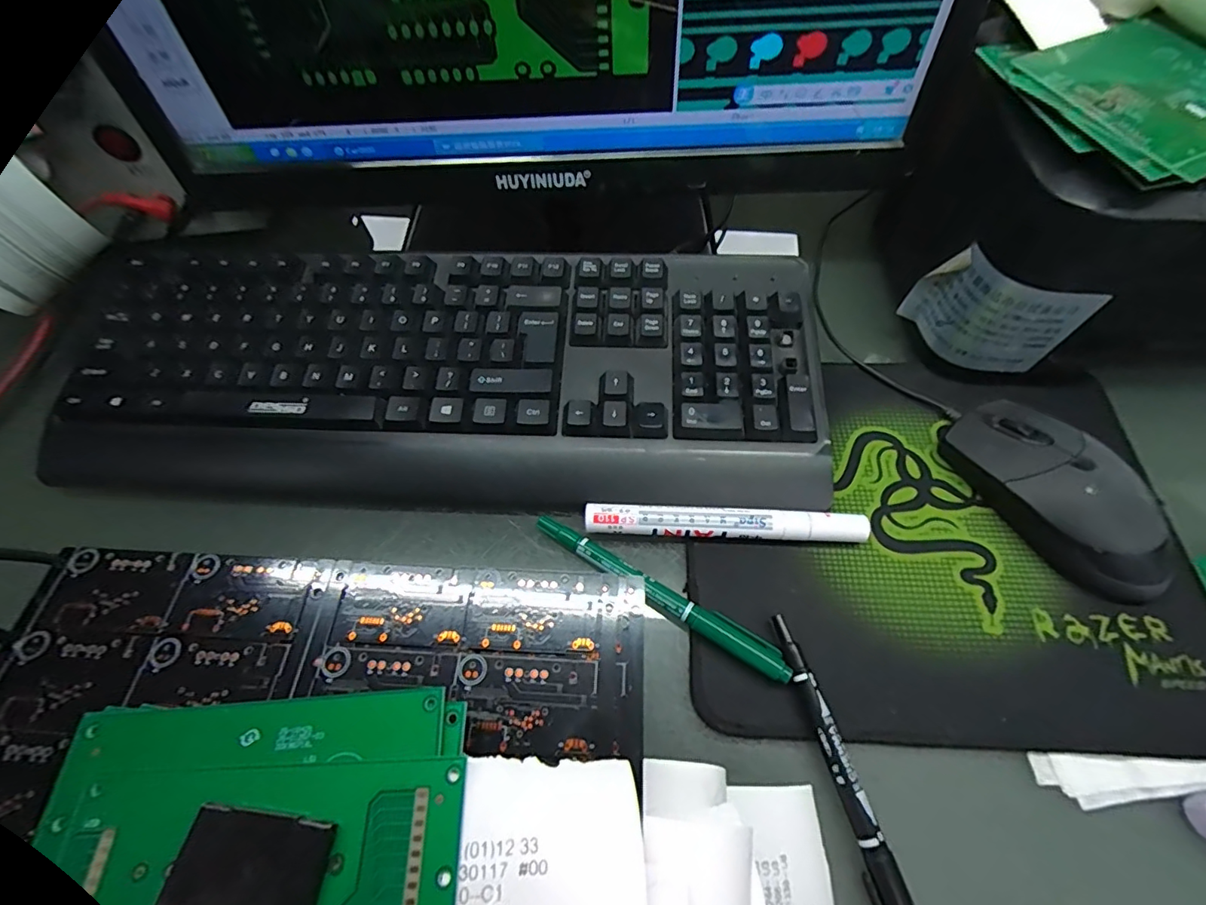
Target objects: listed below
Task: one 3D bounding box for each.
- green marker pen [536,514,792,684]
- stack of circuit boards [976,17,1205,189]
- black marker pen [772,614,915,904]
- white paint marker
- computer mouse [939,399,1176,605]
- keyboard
[{"bbox_3d":[0.026,0.068,0.251,0.135,0.011,0.014,28,66,16],"label":"green marker pen"},{"bbox_3d":[0.232,-0.160,0.223,0.091,0.010,0.105,-23,63,-10],"label":"stack of circuit boards"},{"bbox_3d":[0.101,0.138,0.211,0.013,0.010,0.137,-14,62,-6],"label":"black marker pen"},{"bbox_3d":[0.062,0.037,0.264,0.140,0.015,0.016,1,62,2],"label":"white paint marker"},{"bbox_3d":[0.229,0.020,0.256,0.053,0.036,0.109,-23,63,-10],"label":"computer mouse"},{"bbox_3d":[-0.093,-0.051,0.301,0.429,0.043,0.170,3,62,3],"label":"keyboard"}]

